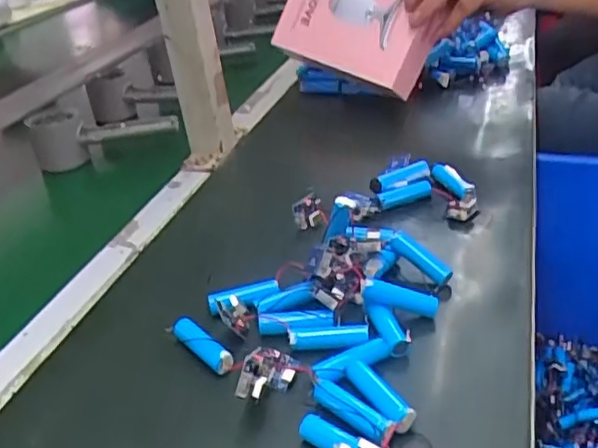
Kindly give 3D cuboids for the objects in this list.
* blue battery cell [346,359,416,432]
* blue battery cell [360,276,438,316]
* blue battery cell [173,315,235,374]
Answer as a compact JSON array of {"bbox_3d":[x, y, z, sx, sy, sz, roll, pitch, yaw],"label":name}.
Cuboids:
[{"bbox_3d":[0.045,0.095,0.363,0.014,0.012,0.050,-19,34,-23],"label":"blue battery cell"},{"bbox_3d":[0.069,0.049,0.432,0.052,0.018,0.017,15,30,-9],"label":"blue battery cell"},{"bbox_3d":[-0.063,0.078,0.418,0.015,0.015,0.058,-27,37,-32],"label":"blue battery cell"}]

